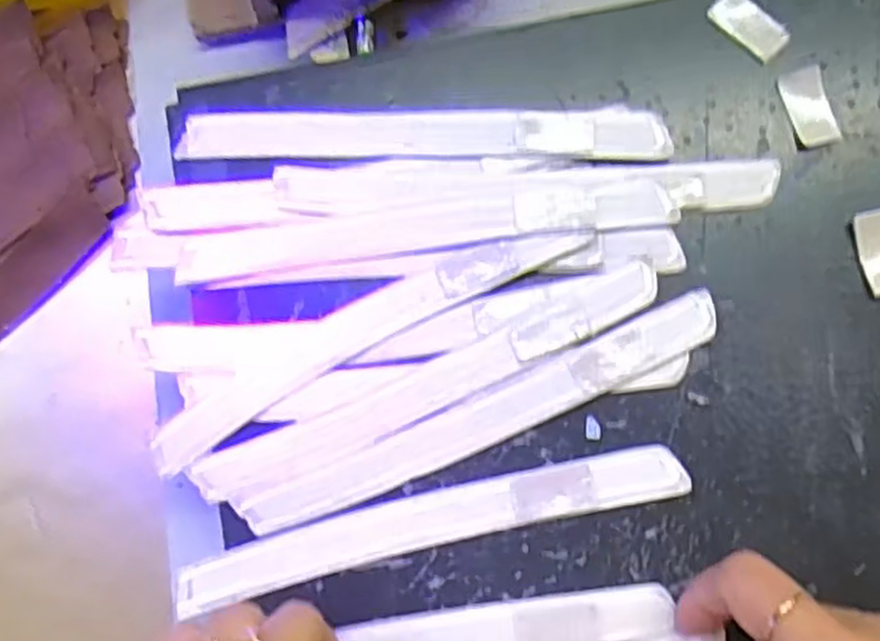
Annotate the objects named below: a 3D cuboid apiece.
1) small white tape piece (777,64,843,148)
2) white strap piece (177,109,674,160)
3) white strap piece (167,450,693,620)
[{"bbox_3d":[0.142,-0.082,0.297,0.016,0.004,0.030,-15,82,3],"label":"small white tape piece"},{"bbox_3d":[-0.009,-0.074,0.308,0.192,0.004,0.020,1,83,5],"label":"white strap piece"},{"bbox_3d":[-0.005,0.077,0.291,0.192,0.004,0.020,-15,82,3],"label":"white strap piece"}]

